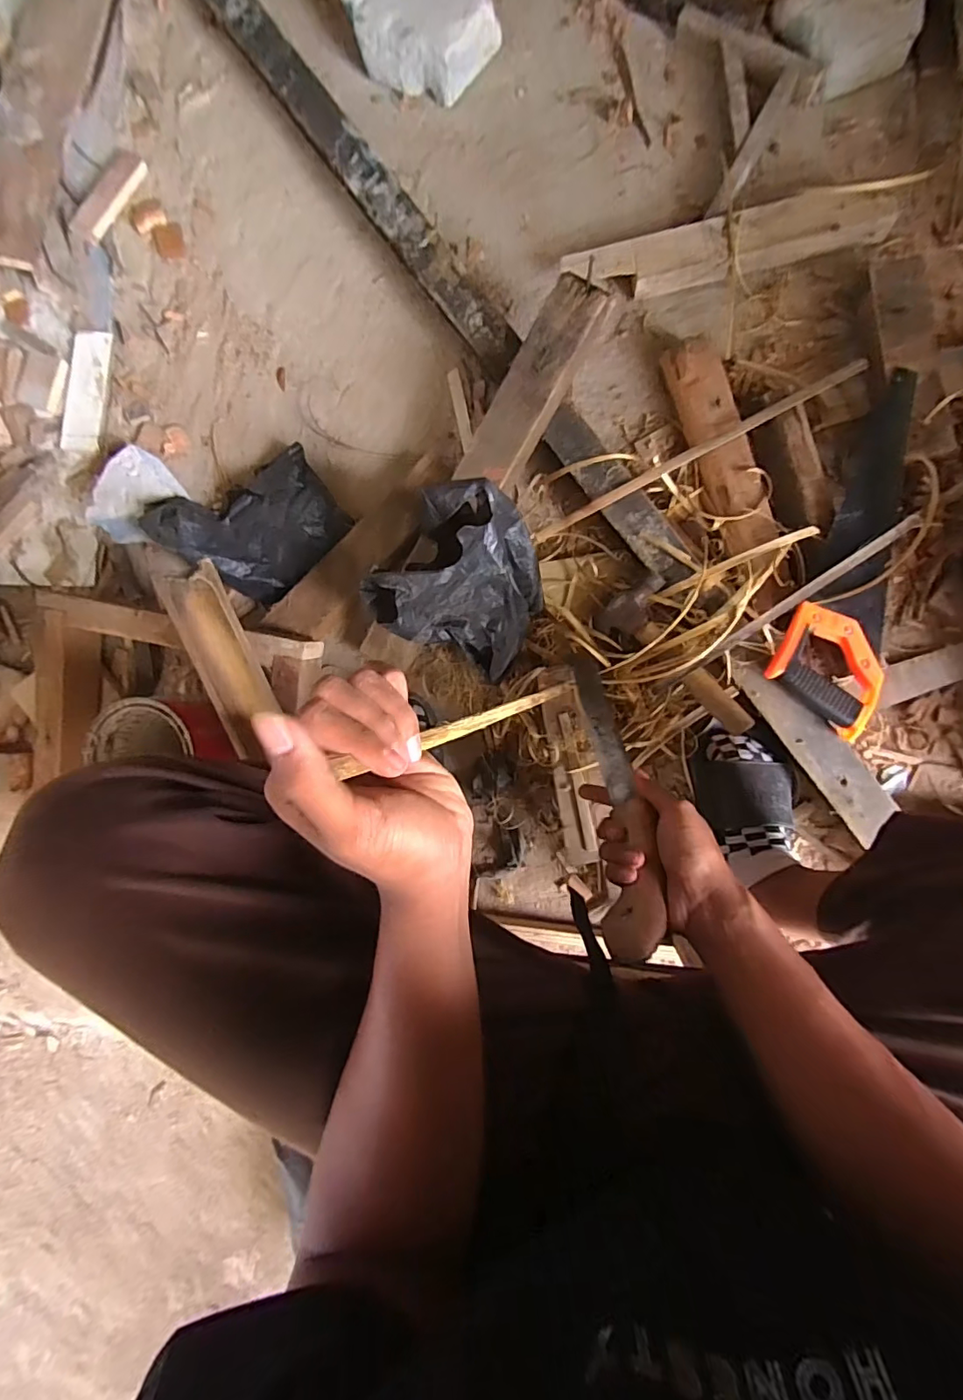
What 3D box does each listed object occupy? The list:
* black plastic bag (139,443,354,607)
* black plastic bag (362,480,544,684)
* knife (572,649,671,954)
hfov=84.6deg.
[{"bbox_3d":[-0.311,-0.241,0.727,0.221,0.090,0.170,-41,85,5],"label":"black plastic bag"},{"bbox_3d":[-0.026,-0.142,0.615,0.185,0.160,0.179,28,93,6],"label":"black plastic bag"},{"bbox_3d":[0.122,0.074,0.506,0.044,0.032,0.323,-5,45,7],"label":"knife"}]

